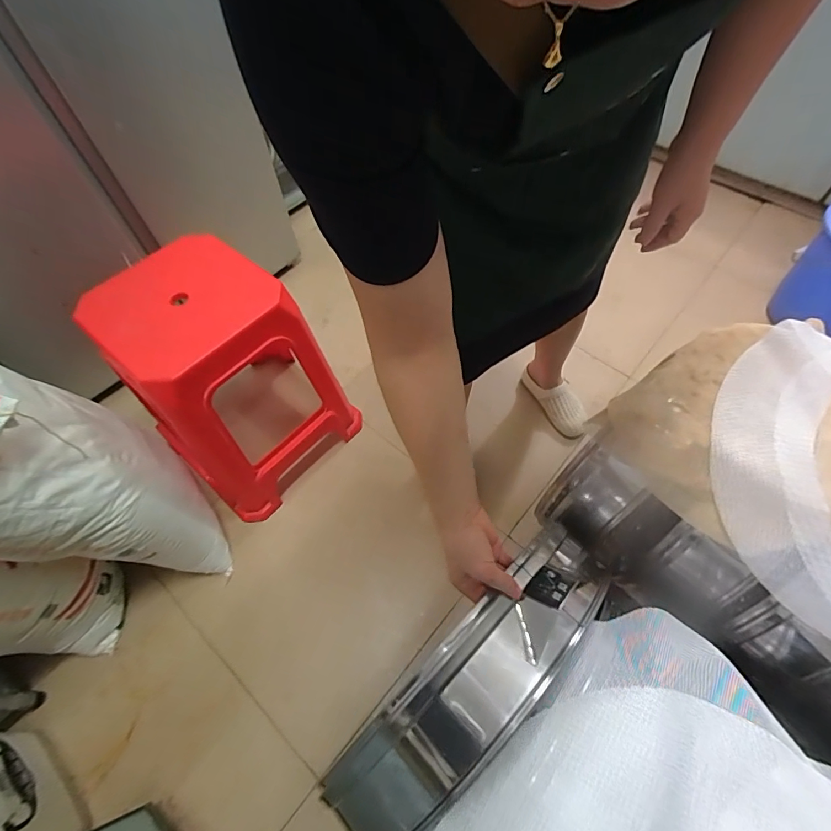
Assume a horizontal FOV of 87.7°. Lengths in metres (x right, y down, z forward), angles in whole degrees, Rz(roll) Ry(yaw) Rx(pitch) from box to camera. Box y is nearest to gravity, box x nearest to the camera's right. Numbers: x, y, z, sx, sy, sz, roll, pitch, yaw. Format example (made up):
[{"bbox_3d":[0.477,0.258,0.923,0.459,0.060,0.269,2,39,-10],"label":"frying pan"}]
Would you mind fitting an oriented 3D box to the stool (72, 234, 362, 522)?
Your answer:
[{"bbox_3d":[-0.419,-0.079,0.964,0.363,0.507,0.358,36,67,20],"label":"stool"}]

